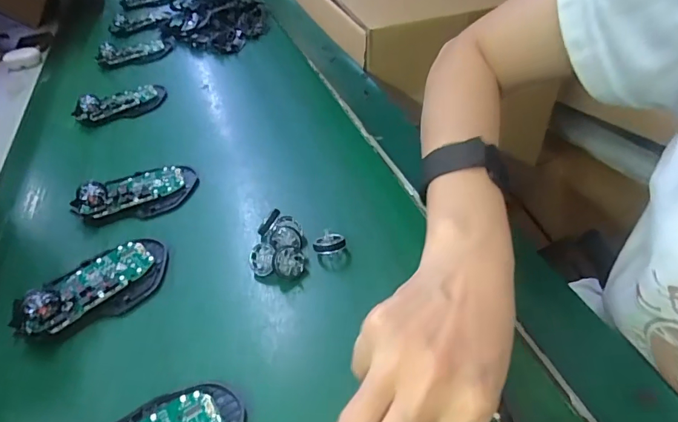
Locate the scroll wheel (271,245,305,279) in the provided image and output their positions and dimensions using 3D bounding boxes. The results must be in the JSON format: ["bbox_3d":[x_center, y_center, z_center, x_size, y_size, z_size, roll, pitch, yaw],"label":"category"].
[{"bbox_3d":[-0.040,0.041,0.342,0.025,0.009,0.025,2,79,-11],"label":"scroll wheel"}]

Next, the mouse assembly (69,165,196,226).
[{"bbox_3d":[-0.204,-0.022,0.430,0.113,0.029,0.063,-8,43,-6],"label":"mouse assembly"}]

